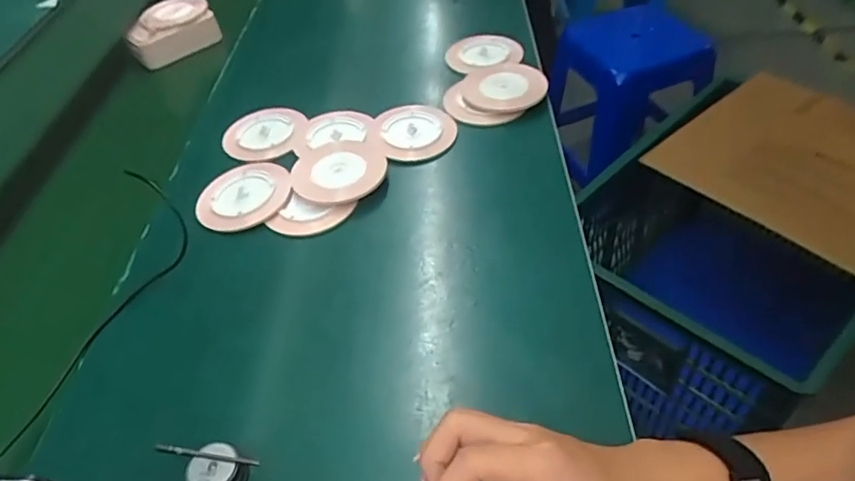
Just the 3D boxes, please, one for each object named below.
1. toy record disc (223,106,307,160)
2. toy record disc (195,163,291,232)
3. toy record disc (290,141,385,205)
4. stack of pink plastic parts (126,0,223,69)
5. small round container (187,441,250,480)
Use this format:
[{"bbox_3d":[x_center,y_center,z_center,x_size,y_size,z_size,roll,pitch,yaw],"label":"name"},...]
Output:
[{"bbox_3d":[-0.195,-0.131,0.680,0.100,0.008,0.093,-2,47,3],"label":"toy record disc"},{"bbox_3d":[-0.193,-0.052,0.596,0.095,0.008,0.098,-2,47,3],"label":"toy record disc"},{"bbox_3d":[-0.096,-0.074,0.606,0.100,0.012,0.098,-2,47,3],"label":"toy record disc"},{"bbox_3d":[-0.407,-0.332,0.878,0.096,0.055,0.130,34,58,31],"label":"stack of pink plastic parts"},{"bbox_3d":[-0.147,0.165,0.394,0.035,0.032,0.033,-2,47,3],"label":"small round container"}]

